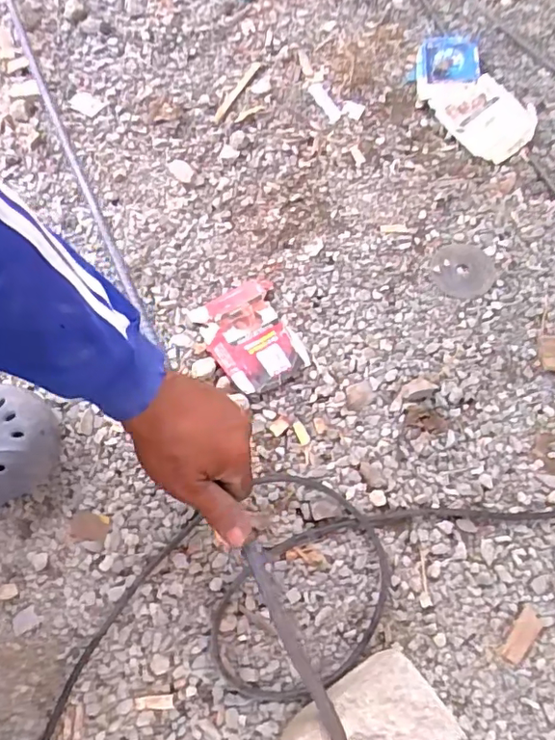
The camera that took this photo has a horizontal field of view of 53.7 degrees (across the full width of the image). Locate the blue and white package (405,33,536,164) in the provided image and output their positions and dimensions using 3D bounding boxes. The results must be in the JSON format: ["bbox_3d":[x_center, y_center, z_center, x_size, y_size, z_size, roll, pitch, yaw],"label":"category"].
[{"bbox_3d":[0.237,-0.342,0.680,0.099,0.016,0.199,-22,69,-9],"label":"blue and white package"}]

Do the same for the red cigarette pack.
[{"bbox_3d":[-0.026,-0.032,0.546,0.083,0.014,0.115,-28,69,-11],"label":"red cigarette pack"}]

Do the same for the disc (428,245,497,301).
[{"bbox_3d":[0.195,-0.104,0.575,0.063,0.004,0.066,0,67,0],"label":"disc"}]

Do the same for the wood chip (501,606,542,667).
[{"bbox_3d":[0.200,0.217,0.446,0.017,0.004,0.045,37,72,15],"label":"wood chip"}]

